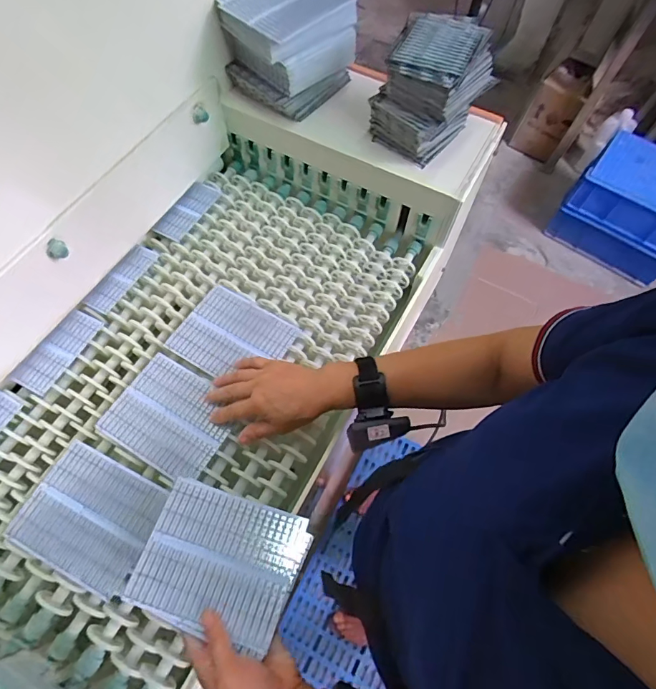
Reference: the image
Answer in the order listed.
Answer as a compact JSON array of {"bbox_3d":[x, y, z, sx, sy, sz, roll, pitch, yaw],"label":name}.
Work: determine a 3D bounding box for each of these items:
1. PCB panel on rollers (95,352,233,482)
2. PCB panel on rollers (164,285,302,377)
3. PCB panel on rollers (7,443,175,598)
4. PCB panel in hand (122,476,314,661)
[{"bbox_3d":[-0.195,0.089,0.551,0.145,0.005,0.119,27,65,11],"label":"PCB panel on rollers"},{"bbox_3d":[-0.132,-0.010,0.610,0.145,0.007,0.121,30,66,13],"label":"PCB panel on rollers"},{"bbox_3d":[-0.268,0.194,0.500,0.146,0.005,0.121,25,65,8],"label":"PCB panel on rollers"},{"bbox_3d":[-0.105,0.212,0.431,0.150,0.006,0.121,16,61,6],"label":"PCB panel in hand"}]

